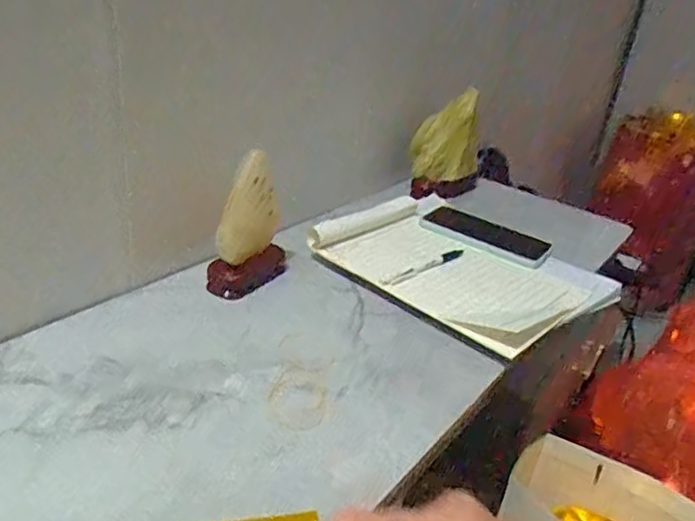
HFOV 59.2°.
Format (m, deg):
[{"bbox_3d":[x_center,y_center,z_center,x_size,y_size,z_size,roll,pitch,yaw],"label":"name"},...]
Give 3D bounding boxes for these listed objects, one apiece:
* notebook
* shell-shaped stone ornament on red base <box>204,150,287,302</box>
[{"bbox_3d":[0.123,0.002,0.708,0.226,0.027,0.303,-18,35,-41],"label":"notebook"},{"bbox_3d":[-0.099,-0.037,0.631,0.040,0.133,0.091,20,29,26],"label":"shell-shaped stone ornament on red base"}]

